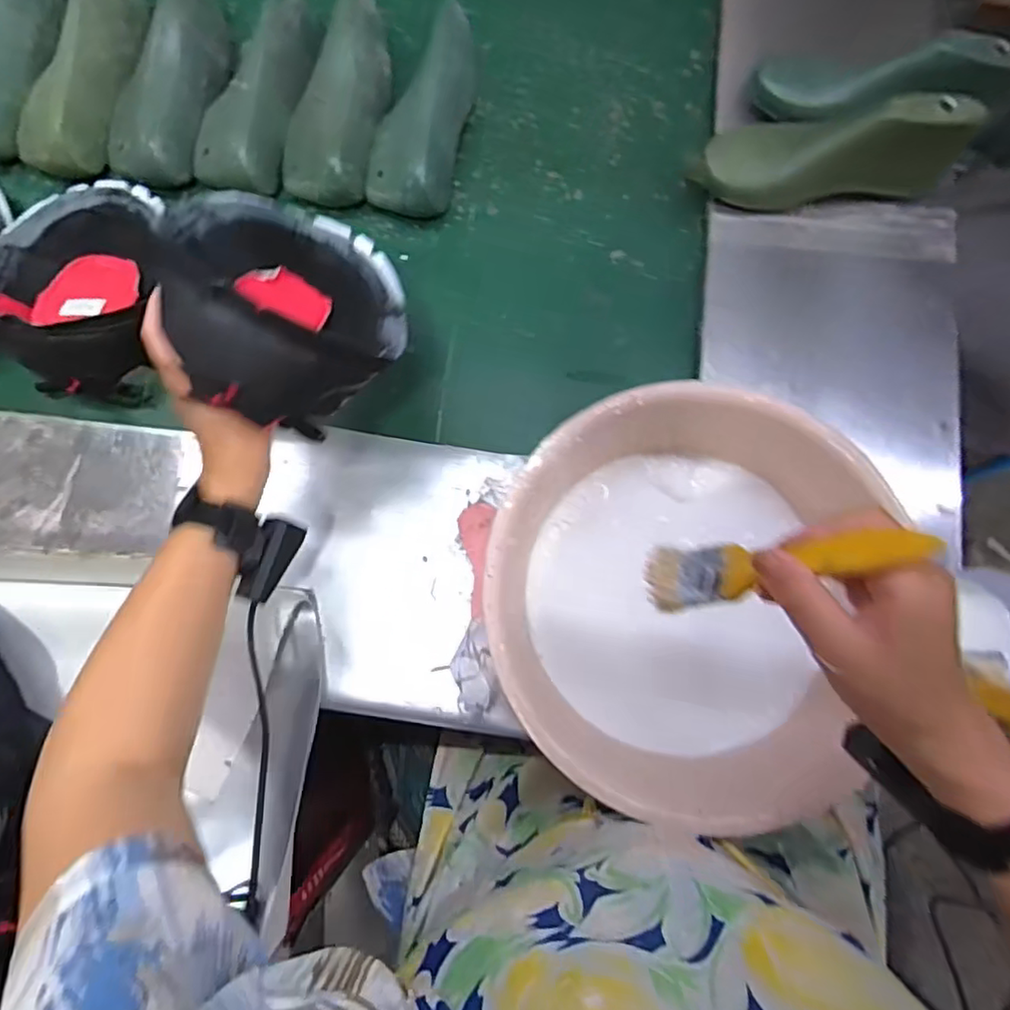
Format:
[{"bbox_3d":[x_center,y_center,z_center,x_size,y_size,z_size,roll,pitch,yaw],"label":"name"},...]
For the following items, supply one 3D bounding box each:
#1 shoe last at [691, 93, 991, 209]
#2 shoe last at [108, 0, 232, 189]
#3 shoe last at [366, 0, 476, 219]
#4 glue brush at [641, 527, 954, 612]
[{"bbox_3d":[0.306,-0.331,0.572,0.233,0.078,0.069,0,79,14],"label":"shoe last"},{"bbox_3d":[-0.360,-0.468,0.650,0.100,0.068,0.247,12,79,2],"label":"shoe last"},{"bbox_3d":[-0.091,-0.417,0.631,0.091,0.072,0.200,11,79,1],"label":"shoe last"},{"bbox_3d":[0.142,0.034,0.329,0.018,0.150,0.036,5,76,-39],"label":"glue brush"}]

